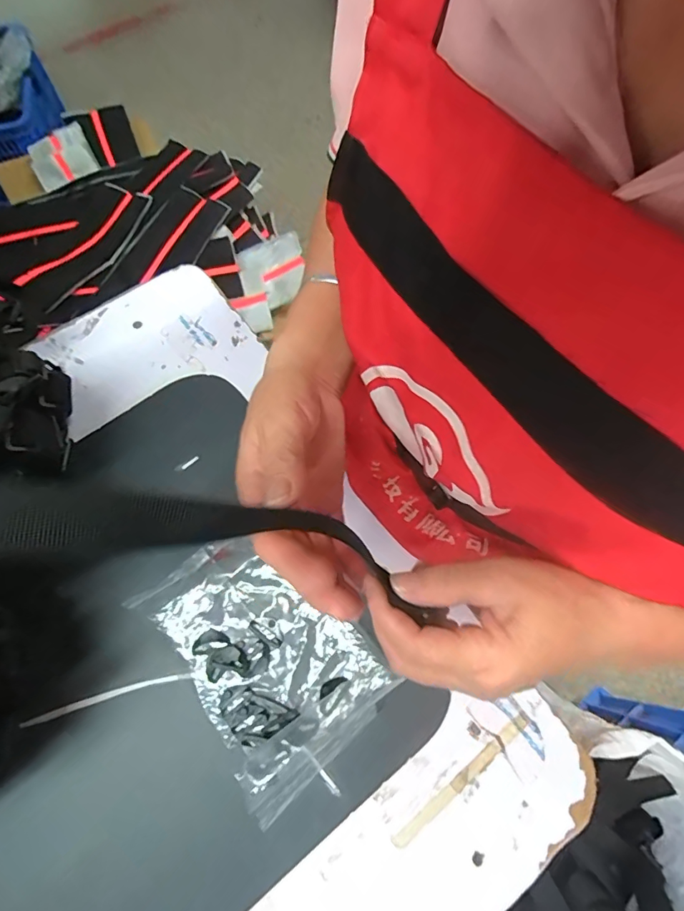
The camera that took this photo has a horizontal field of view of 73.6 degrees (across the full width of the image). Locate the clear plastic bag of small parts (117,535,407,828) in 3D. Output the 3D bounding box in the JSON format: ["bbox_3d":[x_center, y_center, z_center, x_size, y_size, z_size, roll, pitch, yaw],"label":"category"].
[{"bbox_3d":[-0.068,0.153,0.366,0.130,0.020,0.187,-41,77,-14],"label":"clear plastic bag of small parts"}]

